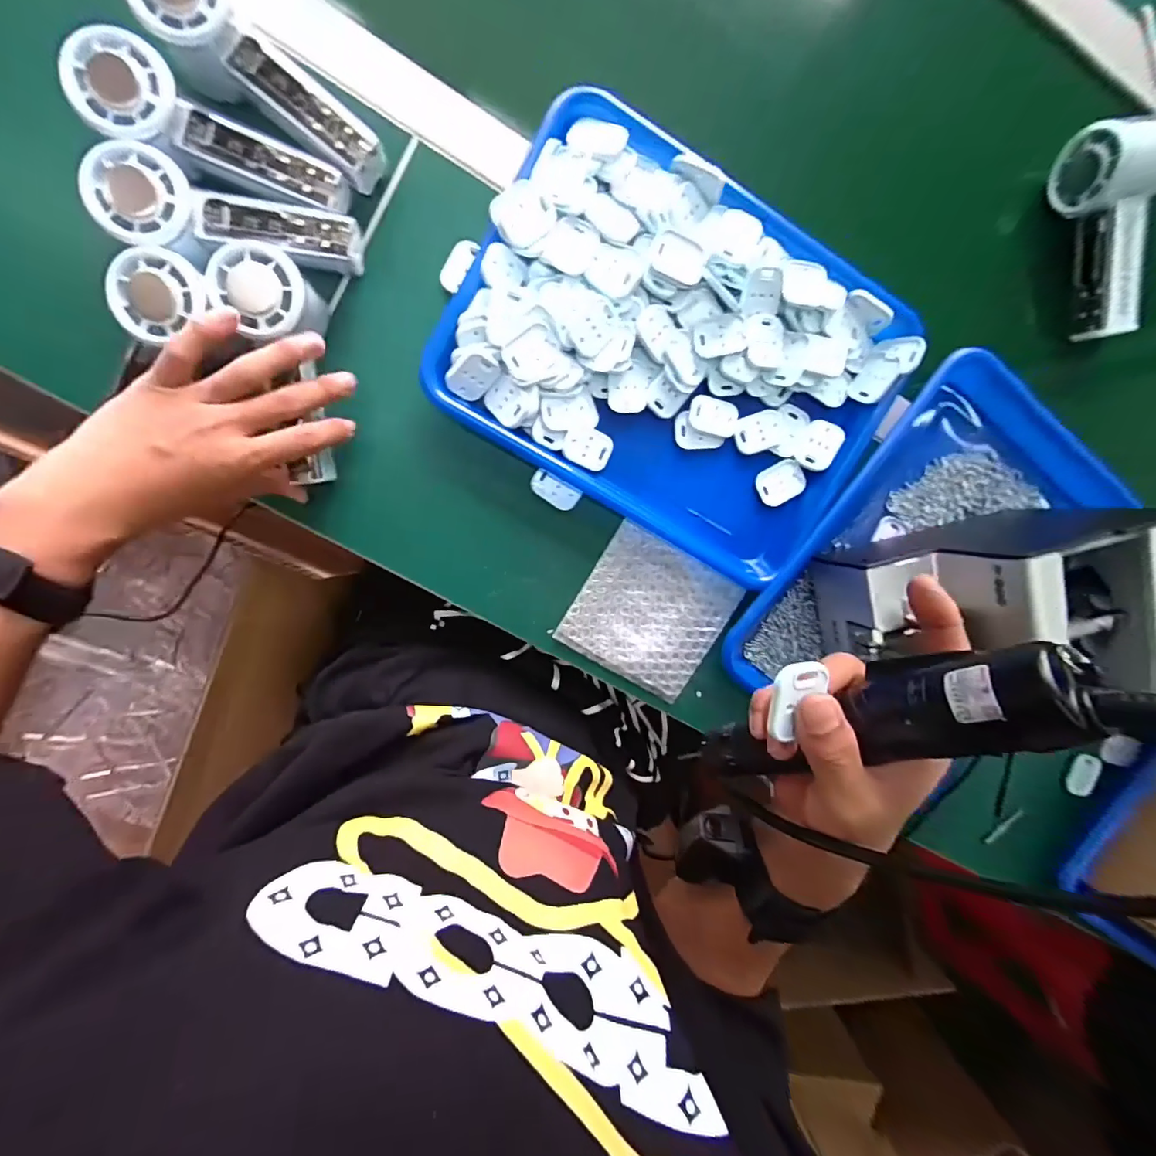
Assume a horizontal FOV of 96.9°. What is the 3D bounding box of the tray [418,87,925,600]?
[{"bbox_3d":[0.077,-0.167,0.397,0.328,0.037,0.248,29,93,-9],"label":"tray"}]

